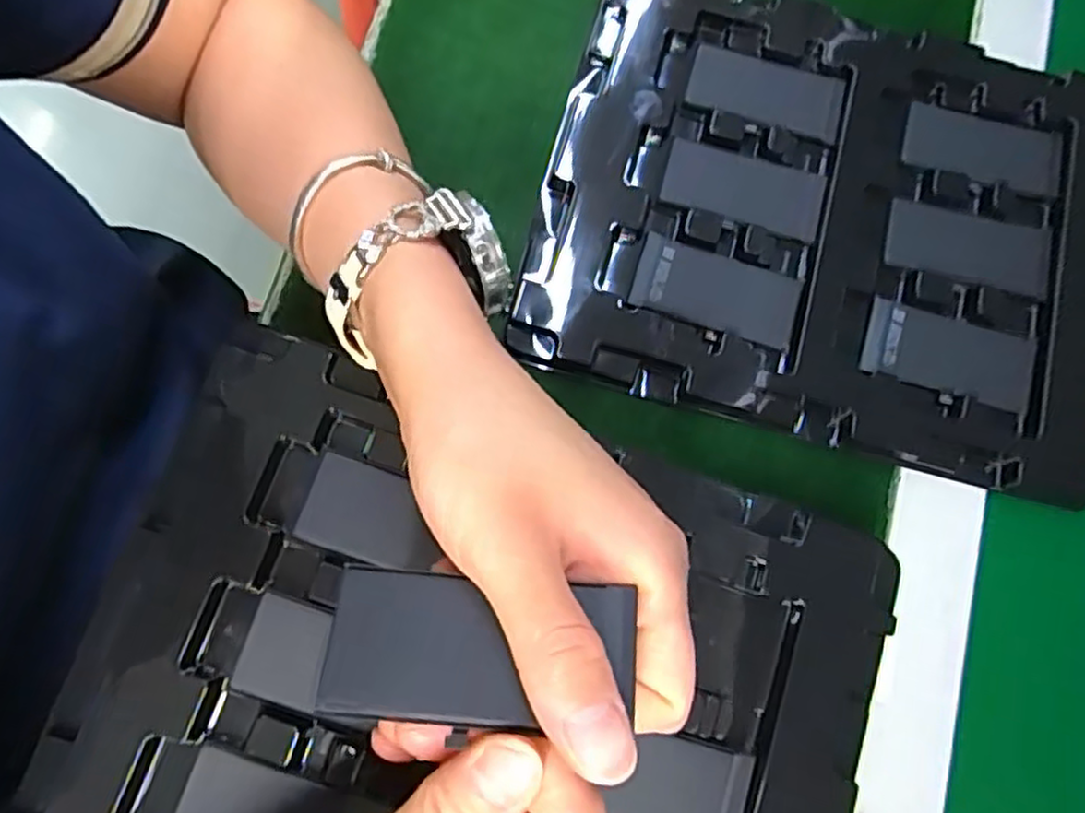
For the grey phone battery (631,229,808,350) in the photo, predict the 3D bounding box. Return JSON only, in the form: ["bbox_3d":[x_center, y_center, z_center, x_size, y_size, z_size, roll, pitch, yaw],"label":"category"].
[{"bbox_3d":[0.081,-0.053,0.330,0.076,0.004,0.036,18,78,4],"label":"grey phone battery"}]

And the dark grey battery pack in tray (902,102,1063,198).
[{"bbox_3d":[0.217,-0.126,0.347,0.078,0.004,0.038,14,77,3],"label":"dark grey battery pack in tray"}]

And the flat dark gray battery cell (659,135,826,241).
[{"bbox_3d":[0.097,-0.104,0.342,0.075,0.005,0.037,15,77,3],"label":"flat dark gray battery cell"}]

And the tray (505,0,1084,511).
[{"bbox_3d":[0.139,-0.091,0.335,0.271,0.016,0.215,15,77,3],"label":"tray"}]

